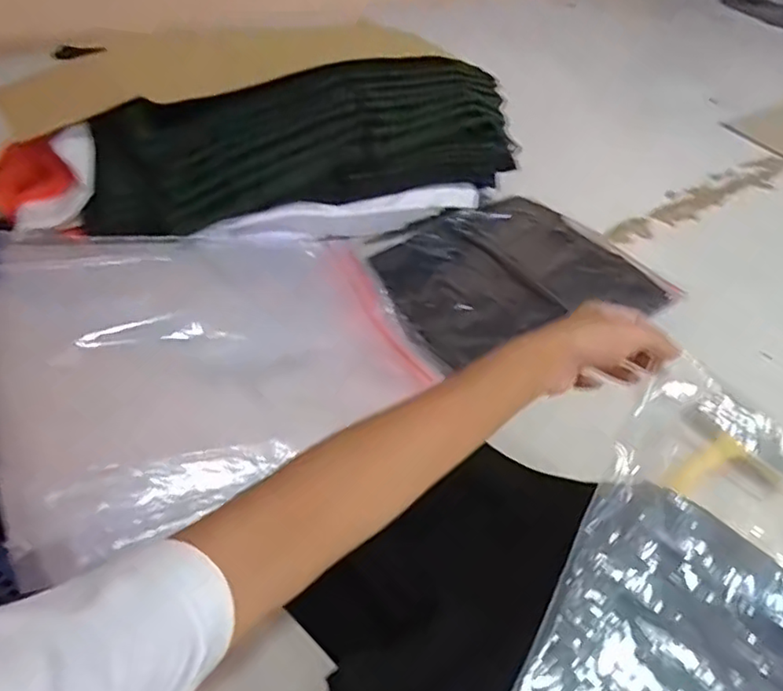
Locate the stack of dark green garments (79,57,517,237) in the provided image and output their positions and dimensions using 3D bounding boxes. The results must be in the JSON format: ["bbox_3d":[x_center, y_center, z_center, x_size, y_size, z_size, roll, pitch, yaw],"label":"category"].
[{"bbox_3d":[-0.088,-0.267,0.811,0.577,0.138,0.166,-20,52,-24],"label":"stack of dark green garments"}]

